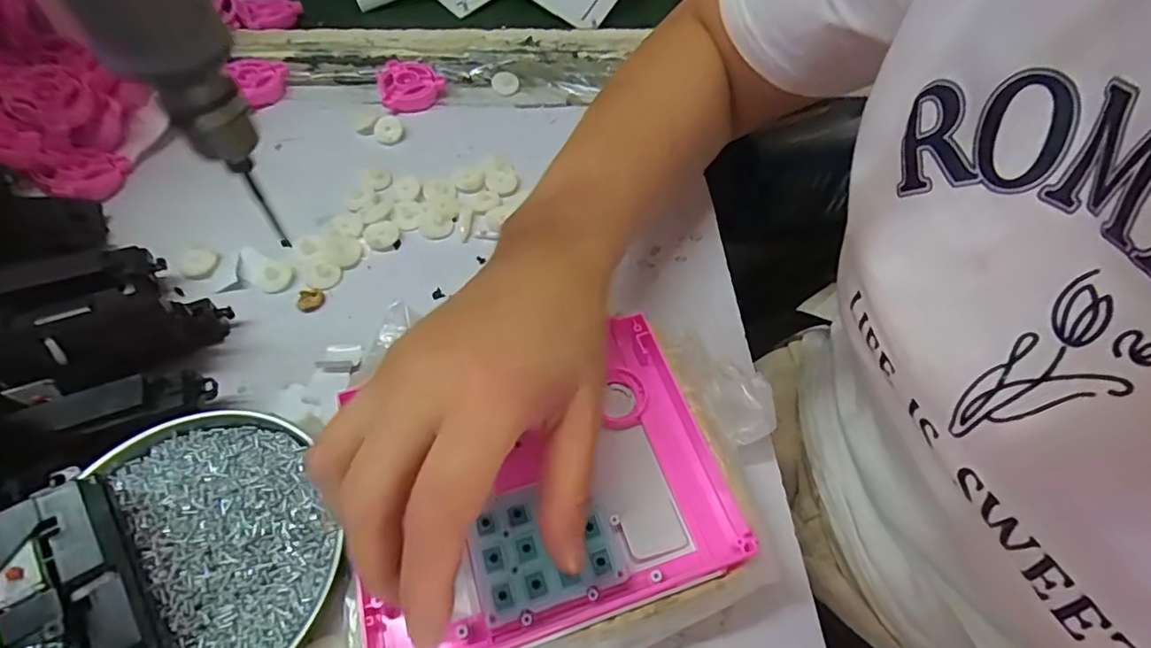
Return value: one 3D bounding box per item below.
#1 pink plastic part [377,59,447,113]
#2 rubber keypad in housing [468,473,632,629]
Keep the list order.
[{"bbox_3d":[-0.143,-0.208,0.476,0.053,0.020,0.055,1,56,-2],"label":"pink plastic part"},{"bbox_3d":[-0.014,0.092,0.235,0.060,0.004,0.049,-14,57,-12],"label":"rubber keypad in housing"}]

